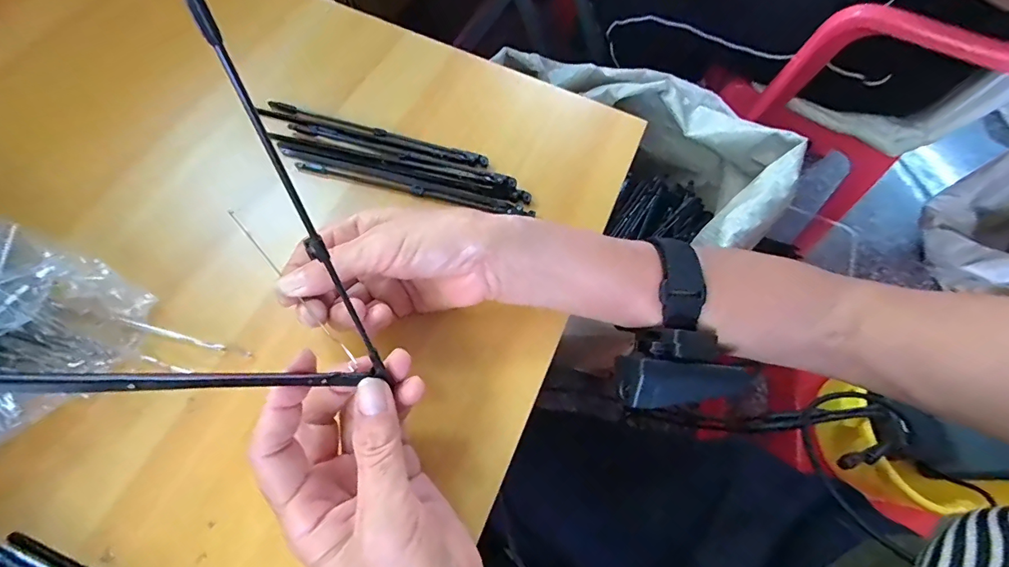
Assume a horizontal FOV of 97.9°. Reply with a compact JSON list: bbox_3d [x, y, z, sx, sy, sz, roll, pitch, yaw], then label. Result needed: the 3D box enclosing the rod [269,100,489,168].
[{"bbox_3d":[-0.097,-0.114,0.332,0.172,0.004,0.012,17,66,3],"label":"rod"}]

